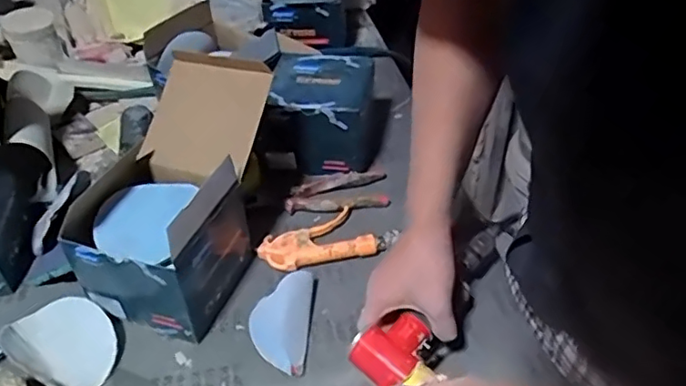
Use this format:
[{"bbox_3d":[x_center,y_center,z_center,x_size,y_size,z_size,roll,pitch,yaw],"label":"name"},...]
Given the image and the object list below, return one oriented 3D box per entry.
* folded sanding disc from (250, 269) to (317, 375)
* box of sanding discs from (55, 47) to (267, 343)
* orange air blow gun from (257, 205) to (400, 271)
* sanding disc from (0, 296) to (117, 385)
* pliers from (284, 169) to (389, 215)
[{"bbox_3d":[-0.062,0.127,0.597,0.058,0.009,0.122,1,40,5],"label":"folded sanding disc"},{"bbox_3d":[-0.169,0.001,0.618,0.129,0.187,0.228,11,42,16],"label":"box of sanding discs"},{"bbox_3d":[-0.021,0.056,0.668,0.136,0.021,0.080,-22,44,-22],"label":"orange air blow gun"},{"bbox_3d":[-0.270,0.145,0.568,0.107,0.013,0.083,30,45,13],"label":"sanding disc"},{"bbox_3d":[-0.008,-0.005,0.740,0.127,0.011,0.074,-6,40,-3],"label":"pliers"}]

